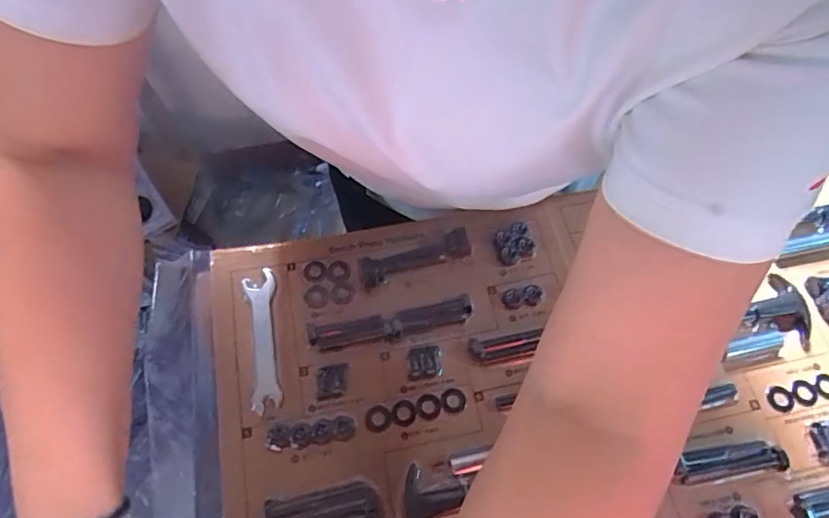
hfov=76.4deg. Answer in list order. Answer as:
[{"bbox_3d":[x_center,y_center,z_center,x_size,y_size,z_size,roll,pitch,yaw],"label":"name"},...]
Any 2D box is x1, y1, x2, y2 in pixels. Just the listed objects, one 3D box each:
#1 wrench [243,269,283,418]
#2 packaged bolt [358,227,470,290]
[{"bbox_3d":[-0.124,0.063,0.430,0.025,0.009,0.120,-11,66,-5],"label":"wrench"},{"bbox_3d":[0.000,-0.001,0.461,0.096,0.018,0.028,-22,67,-10],"label":"packaged bolt"}]

